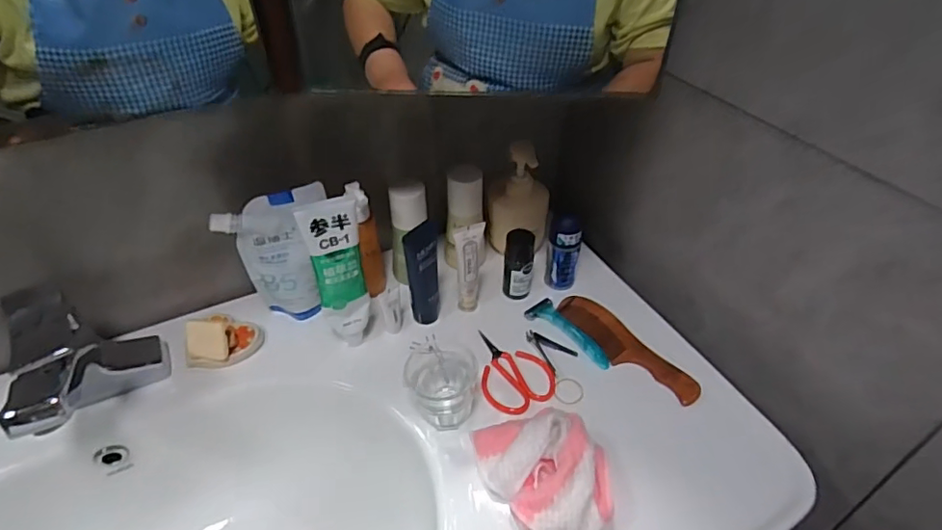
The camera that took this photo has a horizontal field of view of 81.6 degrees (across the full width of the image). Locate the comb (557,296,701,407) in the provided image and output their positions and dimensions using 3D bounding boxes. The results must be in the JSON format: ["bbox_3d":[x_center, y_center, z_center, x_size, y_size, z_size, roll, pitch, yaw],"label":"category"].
[{"bbox_3d":[0.175,0.094,0.624,0.050,0.012,0.181,-24,46,-24],"label":"comb"}]

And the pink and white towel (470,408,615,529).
[{"bbox_3d":[0.069,0.186,0.497,0.101,0.039,0.141,-20,45,-21],"label":"pink and white towel"}]

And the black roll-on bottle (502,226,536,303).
[{"bbox_3d":[0.058,-0.002,0.661,0.034,0.082,0.031,0,41,0],"label":"black roll-on bottle"}]

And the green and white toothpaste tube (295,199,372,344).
[{"bbox_3d":[-0.139,0.009,0.580,0.055,0.187,0.037,-16,43,-16],"label":"green and white toothpaste tube"}]

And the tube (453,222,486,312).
[{"bbox_3d":[-0.002,0.007,0.637,0.031,0.130,0.019,-2,41,-2],"label":"tube"}]

